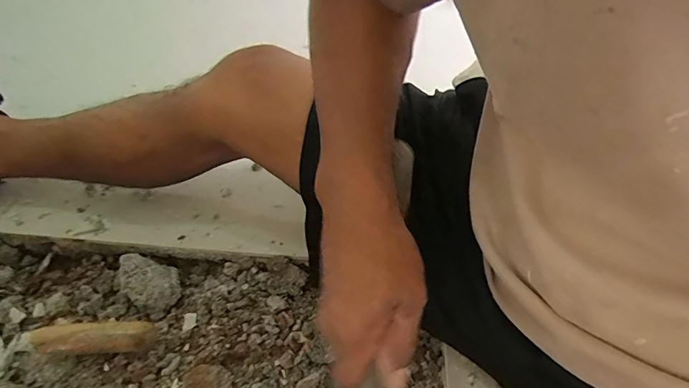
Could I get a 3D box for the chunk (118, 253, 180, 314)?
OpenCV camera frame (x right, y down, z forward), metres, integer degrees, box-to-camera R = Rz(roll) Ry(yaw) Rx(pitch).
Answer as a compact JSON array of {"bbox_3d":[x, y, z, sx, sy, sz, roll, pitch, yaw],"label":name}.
[{"bbox_3d":[-0.236,0.105,0.531,0.062,0.043,0.083,-34,50,-31],"label":"chunk"}]

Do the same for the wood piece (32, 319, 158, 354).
[{"bbox_3d":[-0.259,0.151,0.455,0.110,0.026,0.027,5,38,-20],"label":"wood piece"}]

